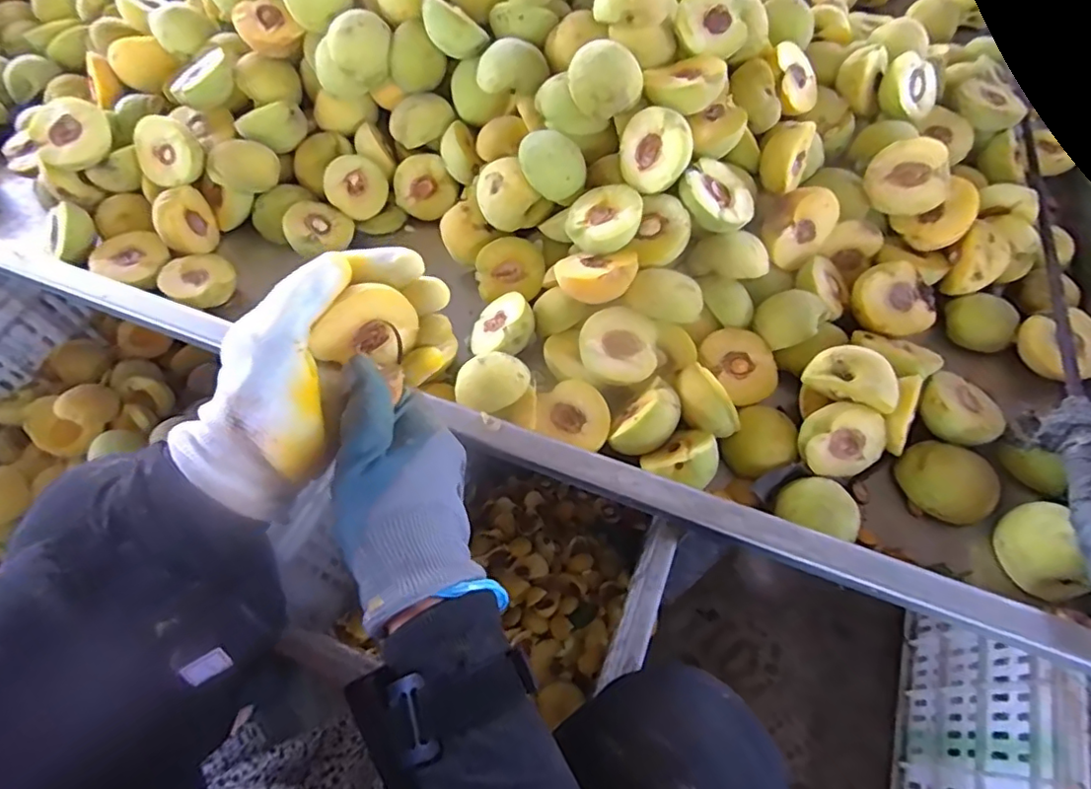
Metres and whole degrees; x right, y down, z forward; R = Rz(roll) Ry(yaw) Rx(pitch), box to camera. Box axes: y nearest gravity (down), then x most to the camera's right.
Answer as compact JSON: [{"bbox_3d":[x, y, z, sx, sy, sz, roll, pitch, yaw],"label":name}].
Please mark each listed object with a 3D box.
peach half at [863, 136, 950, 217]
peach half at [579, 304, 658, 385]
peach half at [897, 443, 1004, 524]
[{"bbox_3d":[0.301,-0.180,0.481,0.059,0.030,0.061,0,88,22],"label":"peach half"},{"bbox_3d":[0.054,-0.035,0.426,0.054,0.024,0.057,4,61,1],"label":"peach half"},{"bbox_3d":[0.284,0.060,0.404,0.050,0.026,0.059,-23,64,-13],"label":"peach half"}]

